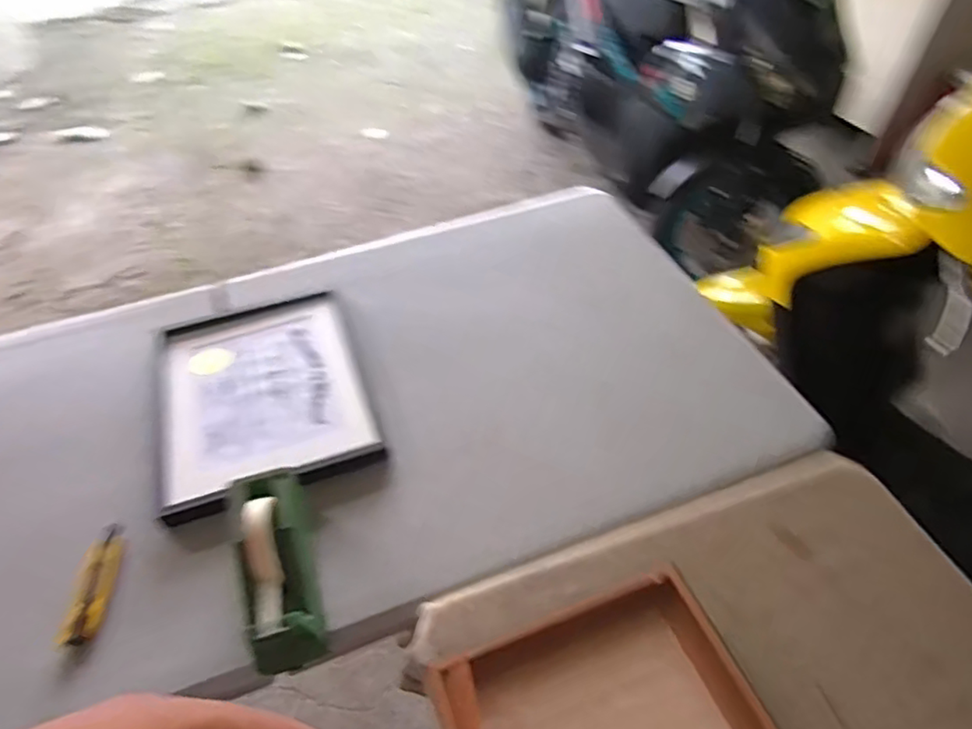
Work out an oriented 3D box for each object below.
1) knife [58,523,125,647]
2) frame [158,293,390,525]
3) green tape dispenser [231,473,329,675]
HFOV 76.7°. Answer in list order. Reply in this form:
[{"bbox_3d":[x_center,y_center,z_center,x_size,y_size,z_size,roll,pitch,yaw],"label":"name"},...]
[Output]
[{"bbox_3d":[-0.466,0.259,0.741,0.036,0.027,0.145,-2,48,-2],"label":"knife"},{"bbox_3d":[-0.338,0.044,0.923,0.314,0.034,0.388,-17,50,-14],"label":"frame"},{"bbox_3d":[-0.236,0.222,0.700,0.083,0.132,0.205,-12,46,-12],"label":"green tape dispenser"}]

